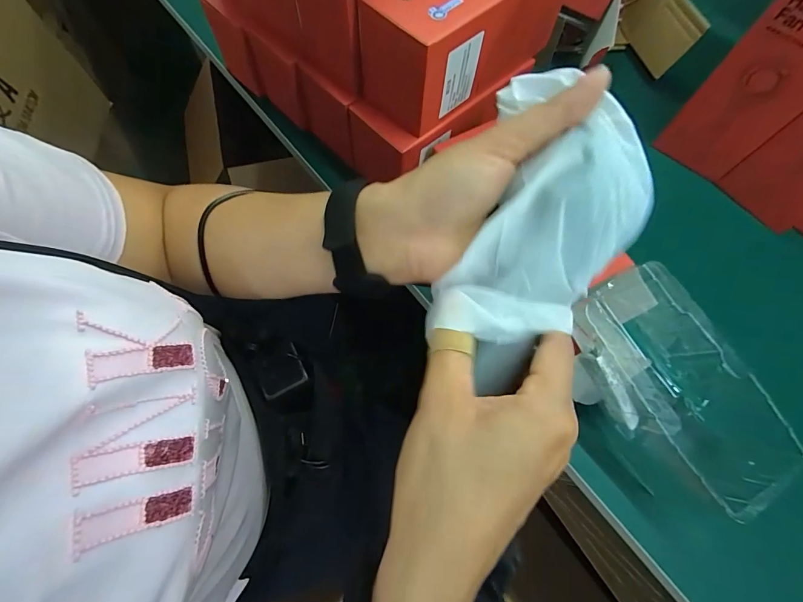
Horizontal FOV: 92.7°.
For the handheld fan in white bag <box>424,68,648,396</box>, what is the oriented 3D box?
[{"bbox_3d":[0.070,-0.030,0.202,0.091,0.062,0.175,20,105,8],"label":"handheld fan in white bag"}]

